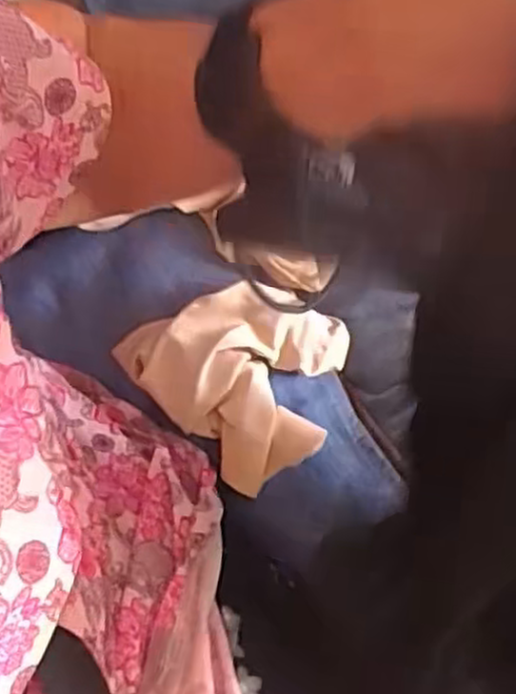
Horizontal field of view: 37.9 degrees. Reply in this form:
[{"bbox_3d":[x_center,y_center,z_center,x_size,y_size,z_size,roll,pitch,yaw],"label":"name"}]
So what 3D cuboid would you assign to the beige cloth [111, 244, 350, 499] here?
[{"bbox_3d":[0.004,0.004,0.443,0.130,0.032,0.114,-39,73,-15],"label":"beige cloth"}]

